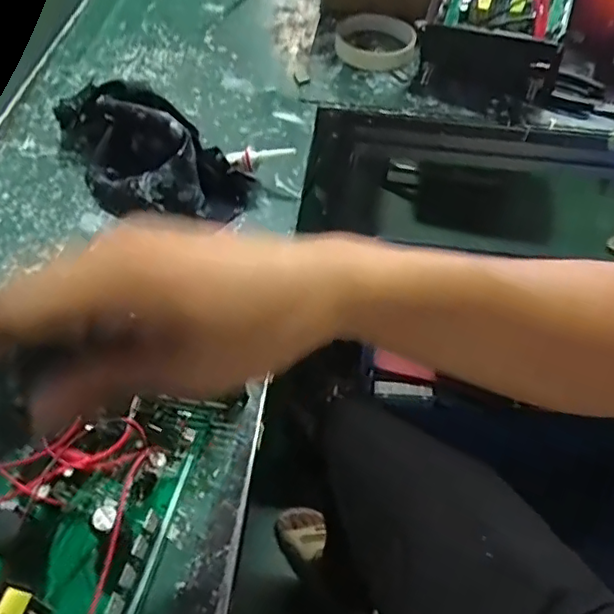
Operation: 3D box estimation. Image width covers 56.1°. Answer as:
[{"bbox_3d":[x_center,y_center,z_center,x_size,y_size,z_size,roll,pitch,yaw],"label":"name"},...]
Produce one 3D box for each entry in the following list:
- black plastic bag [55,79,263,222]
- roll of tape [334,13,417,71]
[{"bbox_3d":[-0.139,-0.128,0.469,0.183,0.063,0.090,21,56,12],"label":"black plastic bag"},{"bbox_3d":[0.073,-0.288,0.620,0.084,0.021,0.086,7,54,2],"label":"roll of tape"}]

